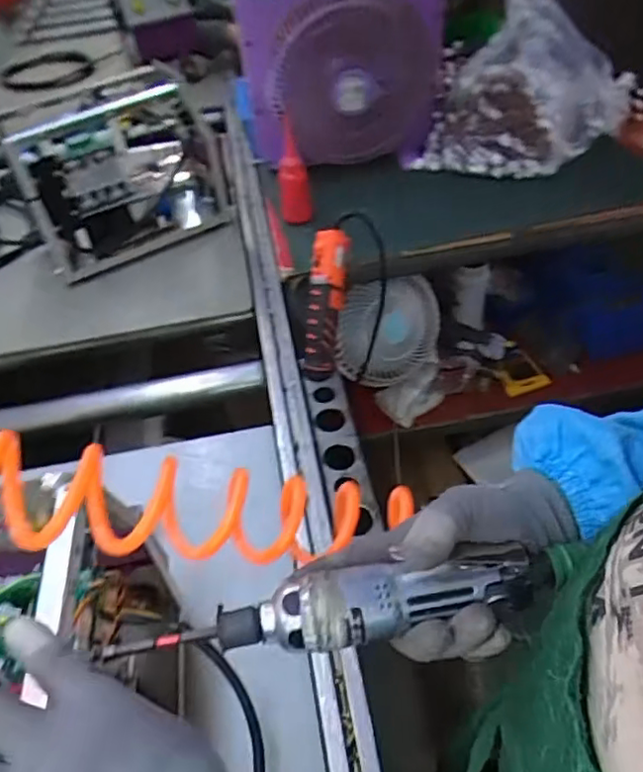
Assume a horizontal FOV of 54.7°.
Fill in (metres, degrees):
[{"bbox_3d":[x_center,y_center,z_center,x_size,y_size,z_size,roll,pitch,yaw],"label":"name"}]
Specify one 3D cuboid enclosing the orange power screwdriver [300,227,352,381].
[{"bbox_3d":[0.004,-0.105,0.812,0.048,0.193,0.040,11,18,12],"label":"orange power screwdriver"}]

